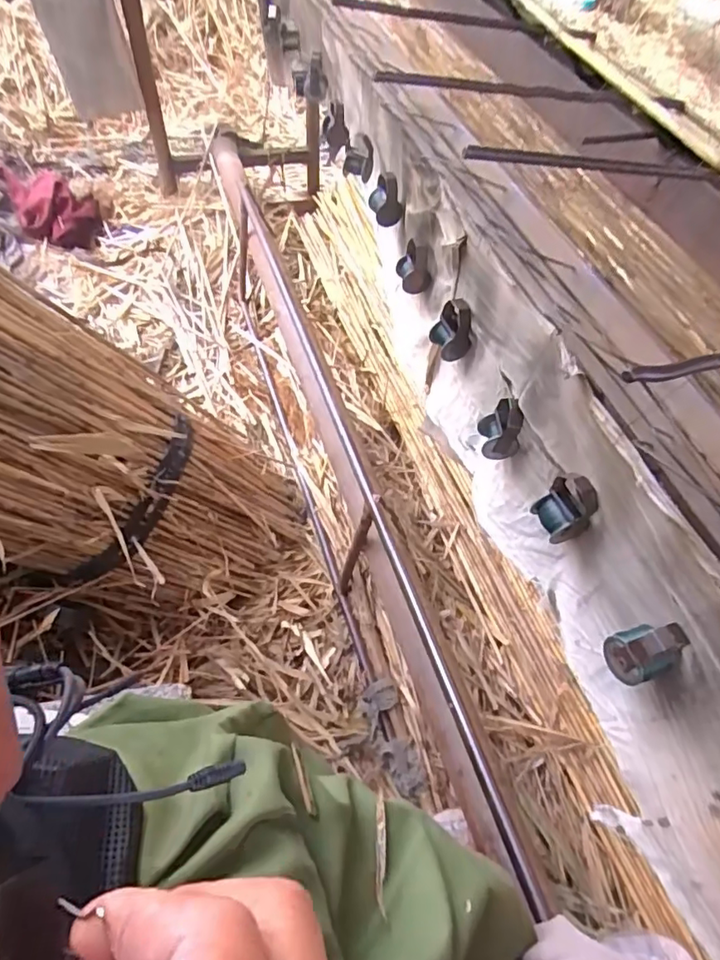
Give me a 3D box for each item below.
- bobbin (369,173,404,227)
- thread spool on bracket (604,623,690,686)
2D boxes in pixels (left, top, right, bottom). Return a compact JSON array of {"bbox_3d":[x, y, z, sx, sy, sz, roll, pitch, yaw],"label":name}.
[{"bbox_3d":[0.046,-0.478,0.926,0.060,0.075,0.040,7,54,0],"label":"bobbin"},{"bbox_3d":[0.277,0.161,0.514,0.056,0.071,0.045,-14,57,-15],"label":"thread spool on bracket"}]

